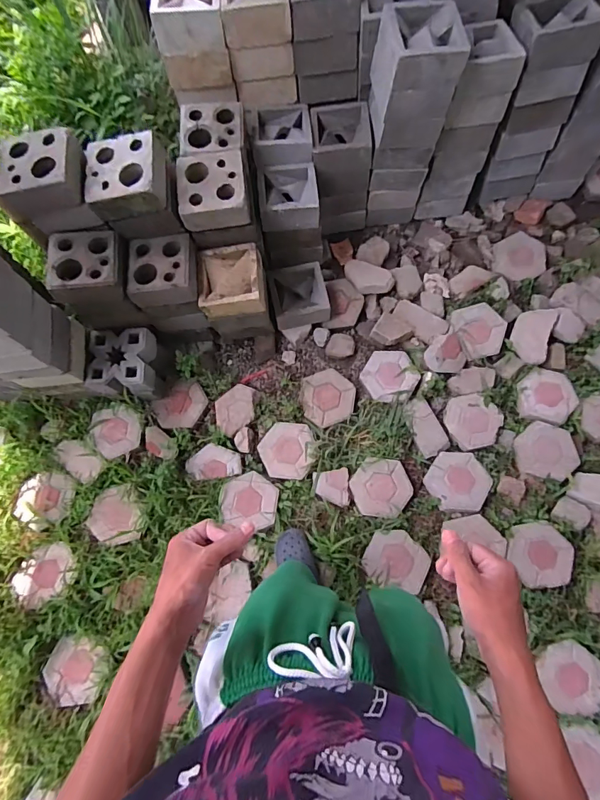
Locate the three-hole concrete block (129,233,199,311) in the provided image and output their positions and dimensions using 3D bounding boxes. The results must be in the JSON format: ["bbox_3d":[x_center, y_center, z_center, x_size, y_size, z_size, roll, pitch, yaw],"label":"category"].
[{"bbox_3d":[-0.434,-0.405,1.345,0.204,0.112,0.197,-3,73,-1],"label":"three-hole concrete block"}]

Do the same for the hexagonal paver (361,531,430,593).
[{"bbox_3d":[0.312,0.532,1.388,0.198,0.049,0.199,14,77,5],"label":"hexagonal paver"}]

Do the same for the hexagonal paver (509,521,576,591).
[{"bbox_3d":[0.785,0.504,1.378,0.210,0.054,0.199,-11,76,-1],"label":"hexagonal paver"}]

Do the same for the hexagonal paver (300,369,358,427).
[{"bbox_3d":[0.104,-0.008,1.546,0.200,0.056,0.199,-16,76,-2],"label":"hexagonal paver"}]

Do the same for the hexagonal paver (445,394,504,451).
[{"bbox_3d":[0.637,0.076,1.546,0.199,0.037,0.201,-15,74,-4],"label":"hexagonal paver"}]

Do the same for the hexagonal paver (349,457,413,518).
[{"bbox_3d":[0.282,0.303,1.468,0.201,0.031,0.196,7,76,4],"label":"hexagonal paver"}]

